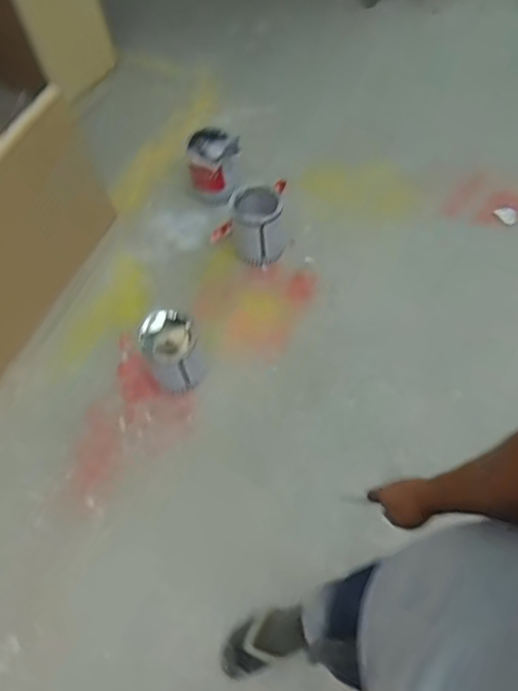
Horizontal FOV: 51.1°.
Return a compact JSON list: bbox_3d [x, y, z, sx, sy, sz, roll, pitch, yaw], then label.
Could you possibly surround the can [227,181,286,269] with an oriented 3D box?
[{"bbox_3d":[-0.004,-0.373,1.663,0.164,0.231,0.180,-11,61,-2],"label":"can"}]

